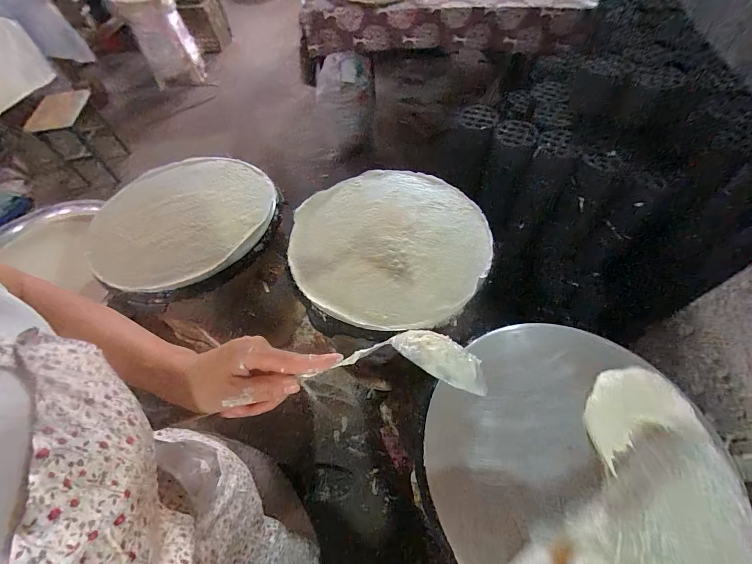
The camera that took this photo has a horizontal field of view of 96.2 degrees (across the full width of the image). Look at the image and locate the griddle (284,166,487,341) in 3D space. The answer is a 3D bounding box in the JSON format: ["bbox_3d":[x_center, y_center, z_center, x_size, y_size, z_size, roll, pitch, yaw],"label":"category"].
[{"bbox_3d":[0.024,-0.072,0.654,0.359,0.036,0.379,-2,57,3],"label":"griddle"}]

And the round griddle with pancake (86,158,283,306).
[{"bbox_3d":[-0.417,-0.136,0.731,0.386,0.043,0.372,-2,57,3],"label":"round griddle with pancake"}]

